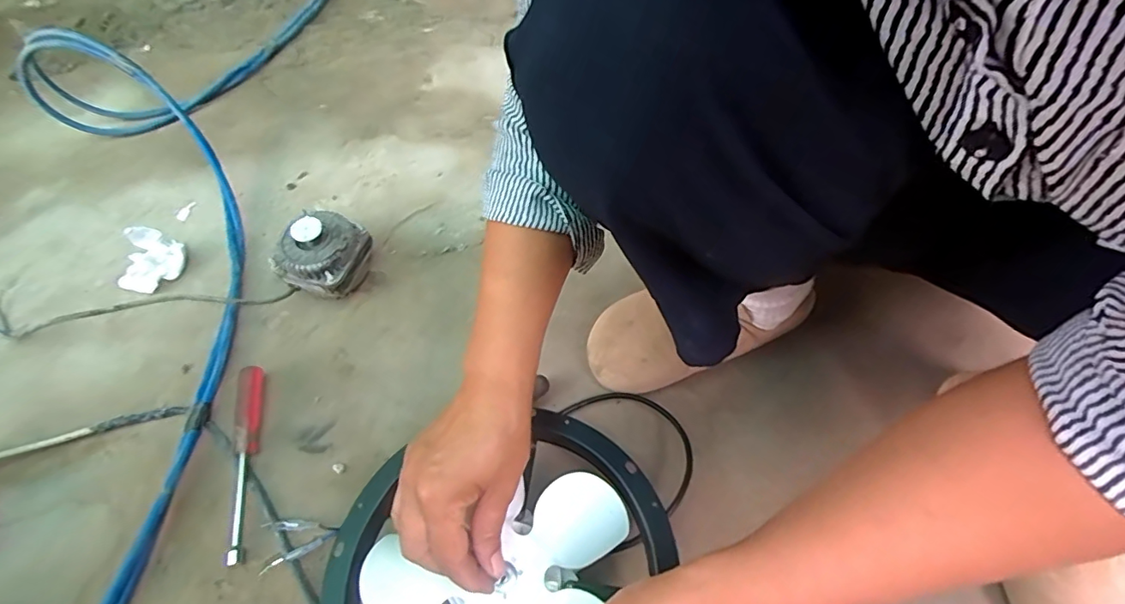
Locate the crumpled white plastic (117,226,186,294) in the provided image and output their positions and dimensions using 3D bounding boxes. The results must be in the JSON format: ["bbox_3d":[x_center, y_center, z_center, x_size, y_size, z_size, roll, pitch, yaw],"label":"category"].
[{"bbox_3d":[-0.458,-0.048,0.556,0.032,0.051,0.067,17,57,12],"label":"crumpled white plastic"}]

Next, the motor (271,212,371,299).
[{"bbox_3d":[-0.260,-0.052,0.553,0.076,0.084,0.082,15,58,11],"label":"motor"}]

